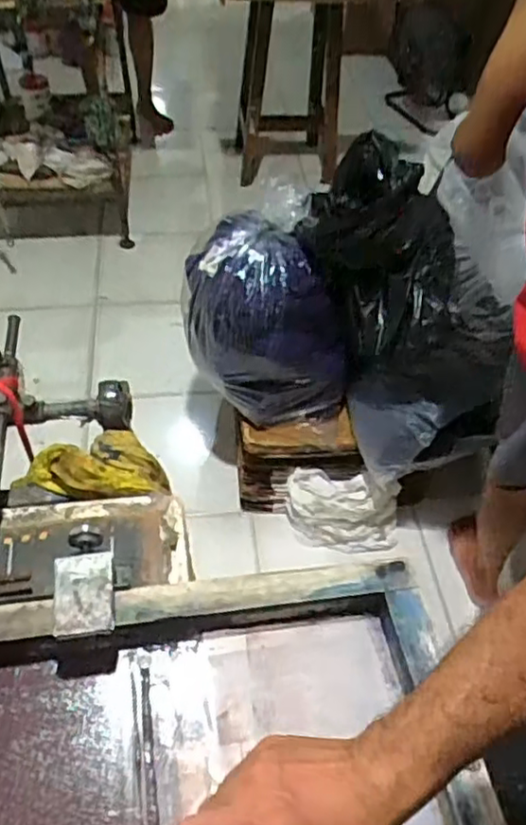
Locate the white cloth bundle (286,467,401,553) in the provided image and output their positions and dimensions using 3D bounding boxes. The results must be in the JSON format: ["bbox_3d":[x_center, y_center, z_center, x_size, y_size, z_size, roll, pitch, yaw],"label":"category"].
[{"bbox_3d":[0.183,0.225,1.522,0.252,0.197,0.068,-2,23,4],"label":"white cloth bundle"}]

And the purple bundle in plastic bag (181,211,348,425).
[{"bbox_3d":[0.003,-0.189,1.418,0.333,0.369,0.243,-5,49,-7],"label":"purple bundle in plastic bag"}]

